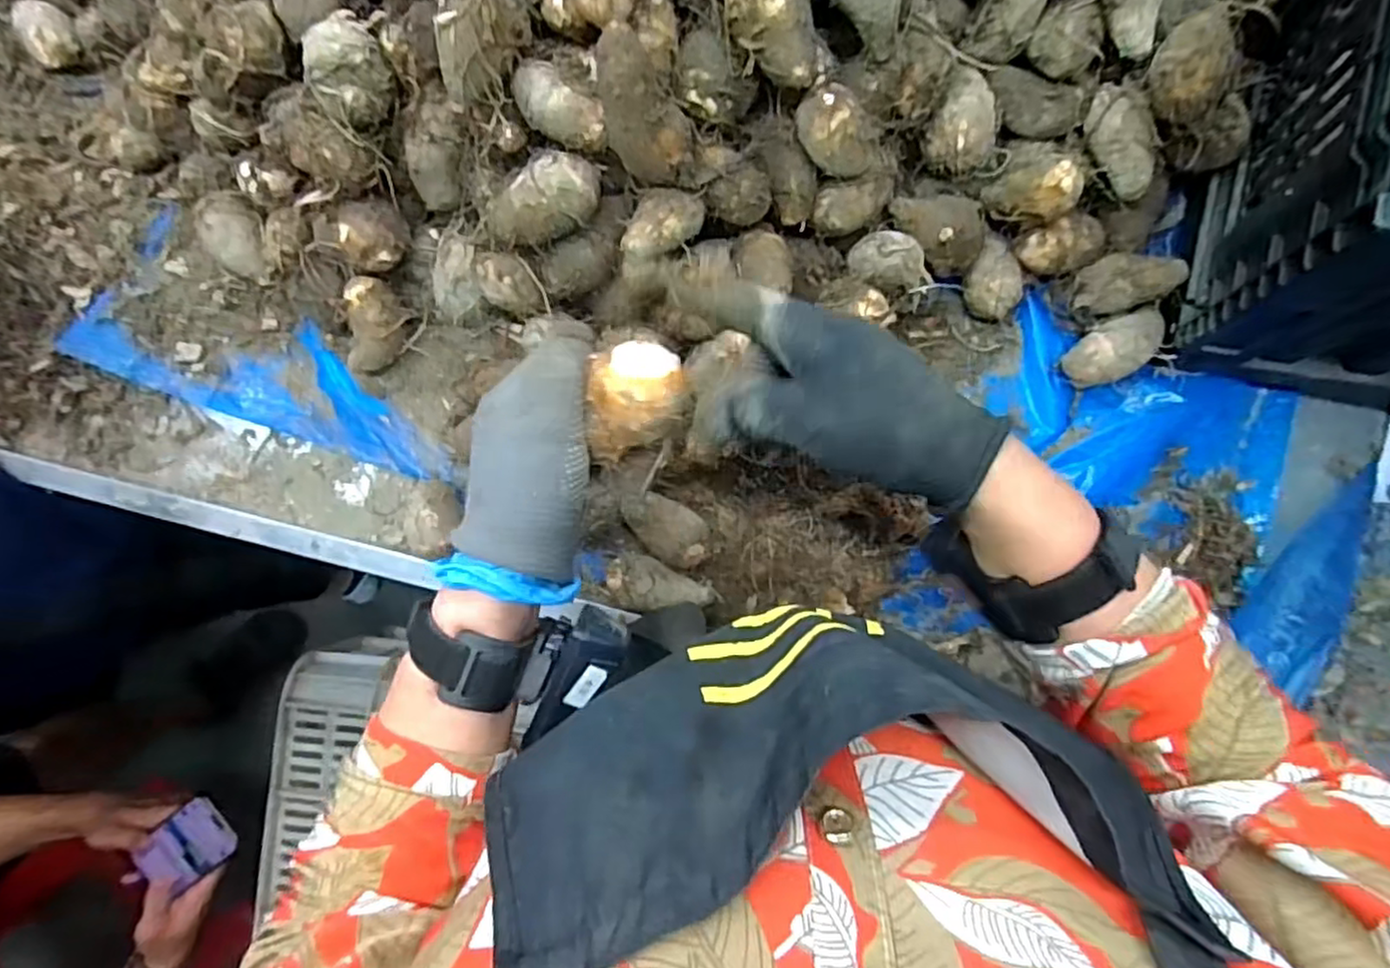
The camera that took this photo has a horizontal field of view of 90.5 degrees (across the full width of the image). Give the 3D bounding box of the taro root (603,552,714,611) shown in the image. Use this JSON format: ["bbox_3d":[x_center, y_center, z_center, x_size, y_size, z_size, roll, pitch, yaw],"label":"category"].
[{"bbox_3d":[-0.024,0.070,0.470,0.072,0.030,0.034,13,84,5],"label":"taro root"}]

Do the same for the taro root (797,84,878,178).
[{"bbox_3d":[0.085,-0.206,0.404,0.046,0.042,0.043,-22,83,1],"label":"taro root"}]

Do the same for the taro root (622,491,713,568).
[{"bbox_3d":[-0.019,0.029,0.466,0.064,0.032,0.035,36,87,7],"label":"taro root"}]

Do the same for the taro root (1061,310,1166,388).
[{"bbox_3d":[0.288,-0.092,0.474,0.066,0.033,0.035,-26,83,0],"label":"taro root"}]

